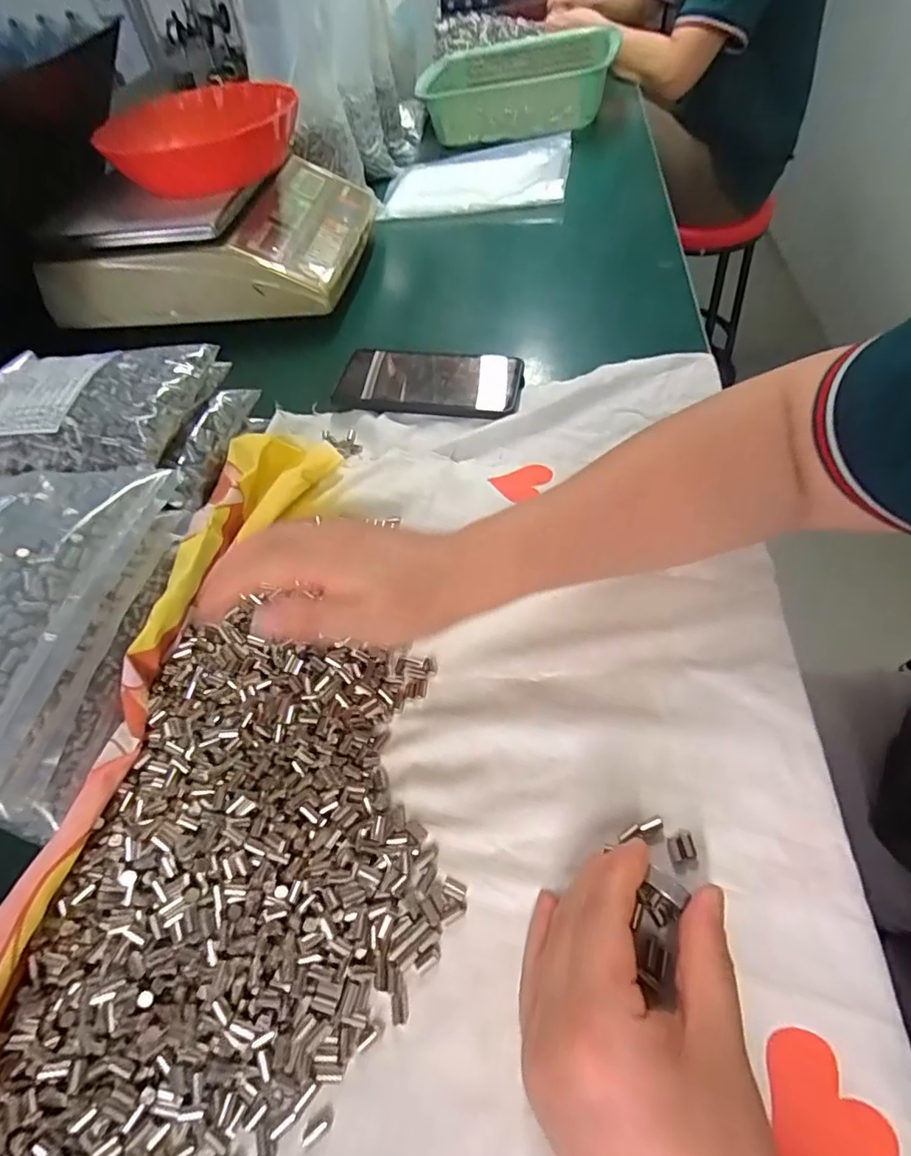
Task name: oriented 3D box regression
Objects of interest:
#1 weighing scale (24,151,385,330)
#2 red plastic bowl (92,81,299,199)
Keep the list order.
[{"bbox_3d":[-0.277,-0.417,0.663,0.328,0.089,0.263,1,54,8],"label":"weighing scale"},{"bbox_3d":[-0.270,-0.484,0.620,0.197,0.056,0.176,-13,54,-3],"label":"red plastic bowl"}]

